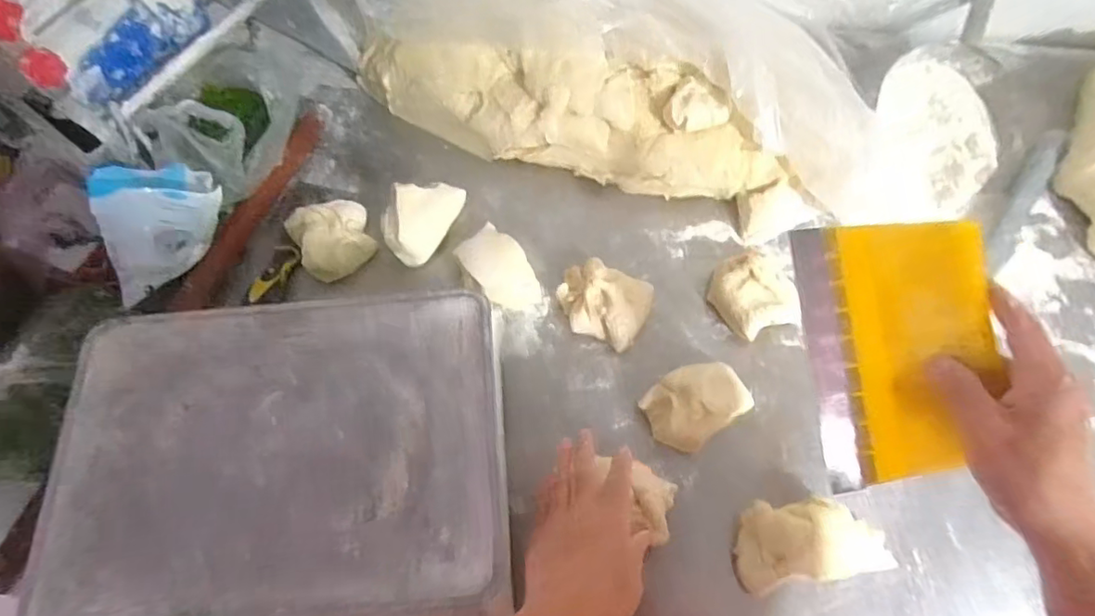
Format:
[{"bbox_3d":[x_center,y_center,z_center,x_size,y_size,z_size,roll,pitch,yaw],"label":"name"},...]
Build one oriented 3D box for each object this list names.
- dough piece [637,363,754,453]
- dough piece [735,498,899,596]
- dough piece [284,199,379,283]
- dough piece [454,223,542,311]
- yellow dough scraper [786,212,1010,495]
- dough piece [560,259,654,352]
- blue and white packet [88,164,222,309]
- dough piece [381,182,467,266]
[{"bbox_3d":[0.140,0.088,0.548,0.093,0.040,0.066,-34,70,-13],"label":"dough piece"},{"bbox_3d":[0.227,0.197,0.498,0.133,0.044,0.069,-9,67,-3],"label":"dough piece"},{"bbox_3d":[-0.229,-0.072,0.622,0.078,0.049,0.076,0,66,1],"label":"dough piece"},{"bbox_3d":[-0.050,-0.040,0.610,0.060,0.032,0.094,-39,71,-15],"label":"dough piece"},{"bbox_3d":[0.239,0.029,0.409,0.008,0.126,0.186,-1,81,-32],"label":"yellow dough scraper"},{"bbox_3d":[0.055,-0.010,0.594,0.097,0.038,0.077,29,70,13],"label":"dough piece"},{"bbox_3d":[-0.380,-0.081,0.562,0.136,0.097,0.061,-41,72,-15],"label":"blue and white packet"},{"bbox_3d":[-0.139,-0.099,0.634,0.058,0.045,0.101,25,69,12],"label":"dough piece"}]

